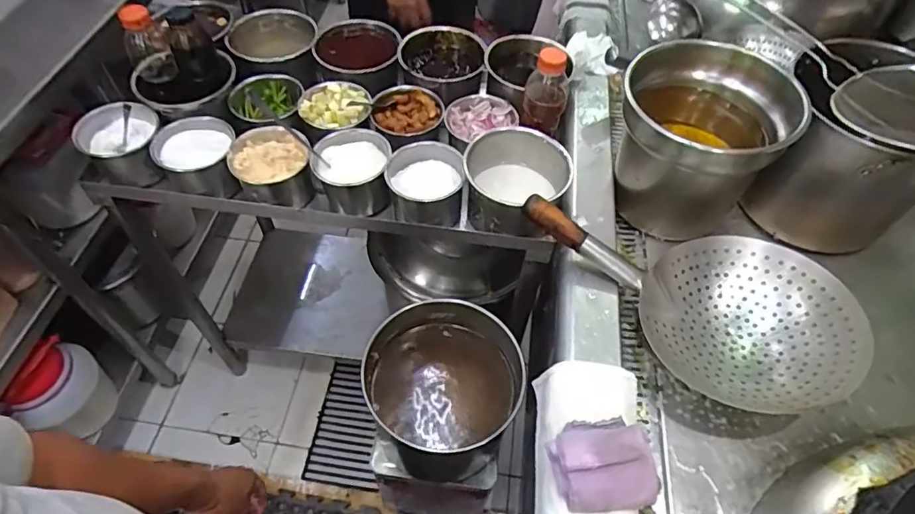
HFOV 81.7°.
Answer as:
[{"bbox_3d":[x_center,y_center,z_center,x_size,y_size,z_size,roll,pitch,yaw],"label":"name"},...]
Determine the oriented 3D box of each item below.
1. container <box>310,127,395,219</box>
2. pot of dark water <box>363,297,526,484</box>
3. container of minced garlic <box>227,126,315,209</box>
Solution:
[{"bbox_3d":[-0.166,-0.134,0.844,0.118,0.085,0.117,-5,56,-6],"label":"container"},{"bbox_3d":[-0.031,0.239,0.963,0.249,0.205,0.270,1,55,-2],"label":"pot of dark water"},{"bbox_3d":[-0.290,-0.133,0.850,0.117,0.102,0.119,1,55,-2],"label":"container of minced garlic"}]

